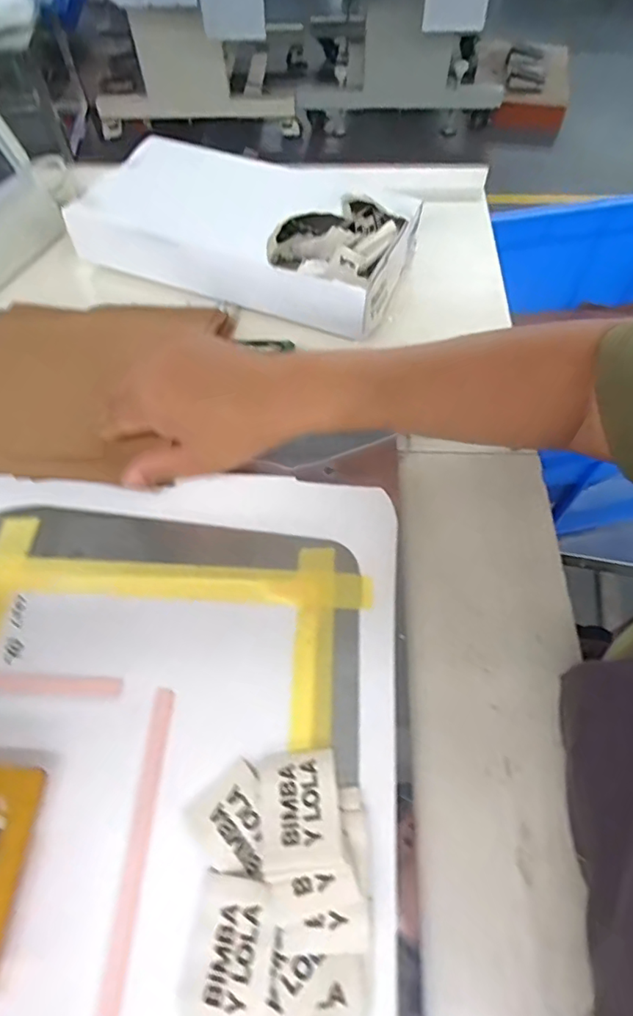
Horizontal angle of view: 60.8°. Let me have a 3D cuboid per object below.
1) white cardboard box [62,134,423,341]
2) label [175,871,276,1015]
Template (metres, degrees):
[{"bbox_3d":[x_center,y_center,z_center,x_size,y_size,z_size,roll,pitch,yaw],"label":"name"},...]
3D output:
[{"bbox_3d":[-0.063,-0.273,0.521,0.300,0.061,0.155,19,62,14],"label":"white cardboard box"},{"bbox_3d":[-0.041,0.208,0.255,0.043,0.005,0.057,-2,58,21],"label":"label"}]

